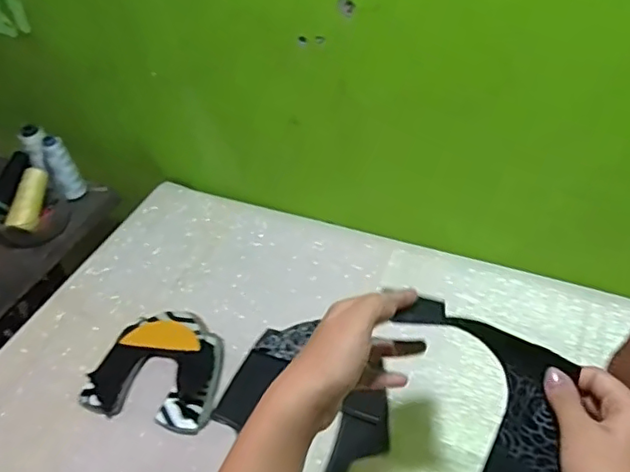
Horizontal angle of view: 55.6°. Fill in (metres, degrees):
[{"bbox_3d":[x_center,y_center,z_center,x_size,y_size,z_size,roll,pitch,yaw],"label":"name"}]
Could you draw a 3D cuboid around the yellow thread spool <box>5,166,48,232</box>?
[{"bbox_3d":[-0.456,-0.054,0.955,0.037,0.040,0.122,-3,56,5],"label":"yellow thread spool"}]

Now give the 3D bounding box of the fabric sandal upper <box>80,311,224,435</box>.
[{"bbox_3d":[-0.189,0.160,0.747,0.165,0.028,0.152,9,45,17],"label":"fabric sandal upper"}]

